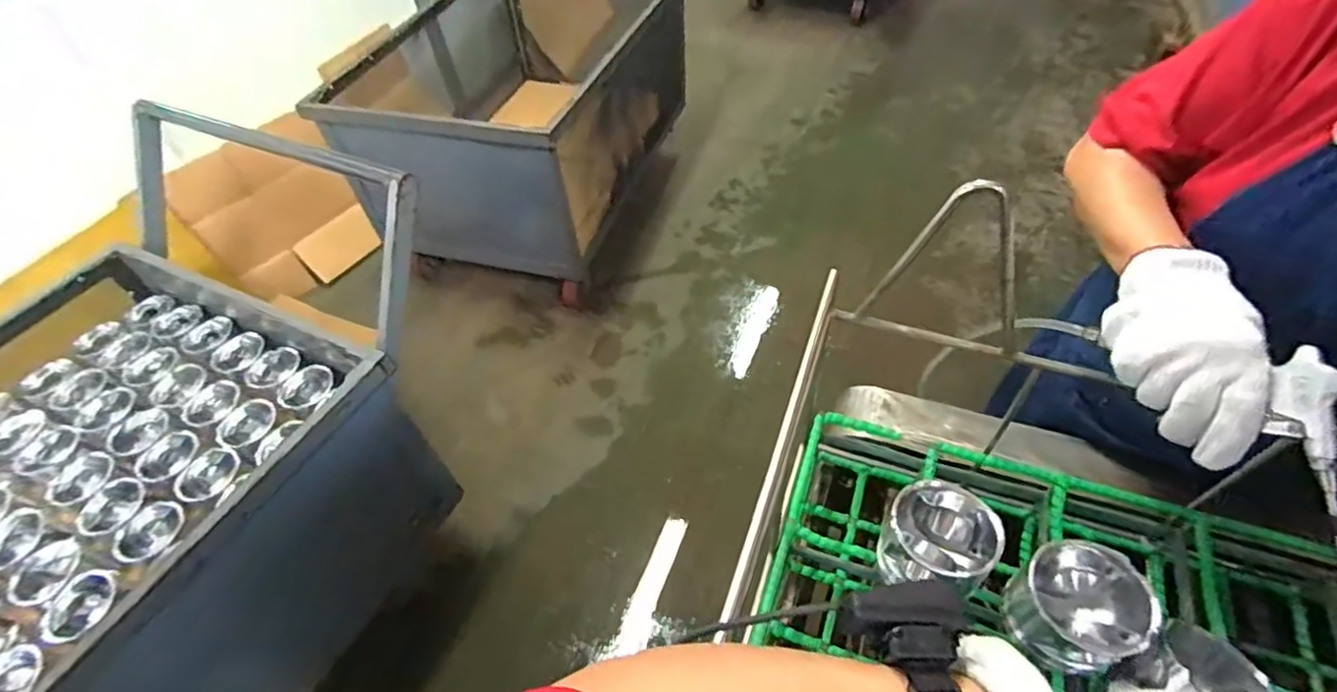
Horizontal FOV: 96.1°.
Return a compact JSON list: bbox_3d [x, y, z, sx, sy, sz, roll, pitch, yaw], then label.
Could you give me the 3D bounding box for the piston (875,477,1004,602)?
[{"bbox_3d":[0.252,0.183,0.564,0.092,0.069,0.093,23,56,22],"label":"piston"}]

